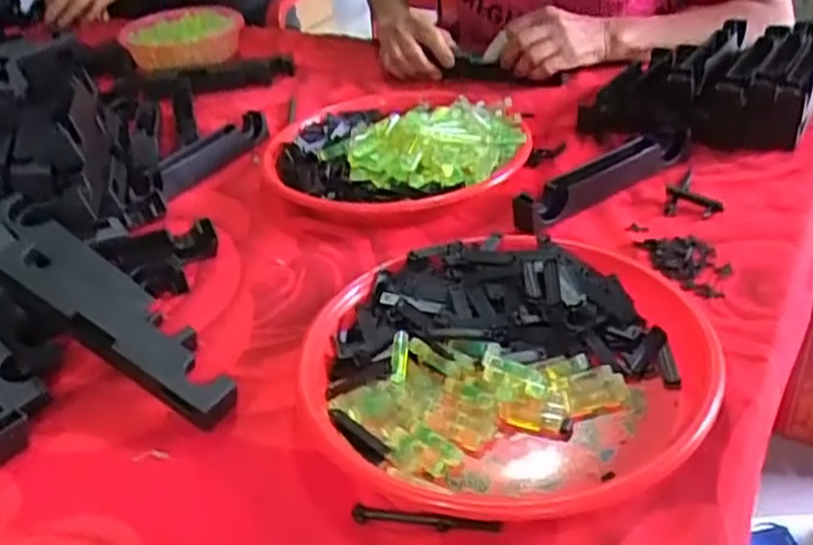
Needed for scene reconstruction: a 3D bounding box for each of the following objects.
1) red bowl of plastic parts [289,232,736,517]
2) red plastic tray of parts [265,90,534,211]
[{"bbox_3d":[0.063,0.053,0.496,0.241,0.037,0.252,-5,35,3],"label":"red bowl of plastic parts"},{"bbox_3d":[-0.015,-0.124,0.747,0.240,0.048,0.242,20,43,34],"label":"red plastic tray of parts"}]

